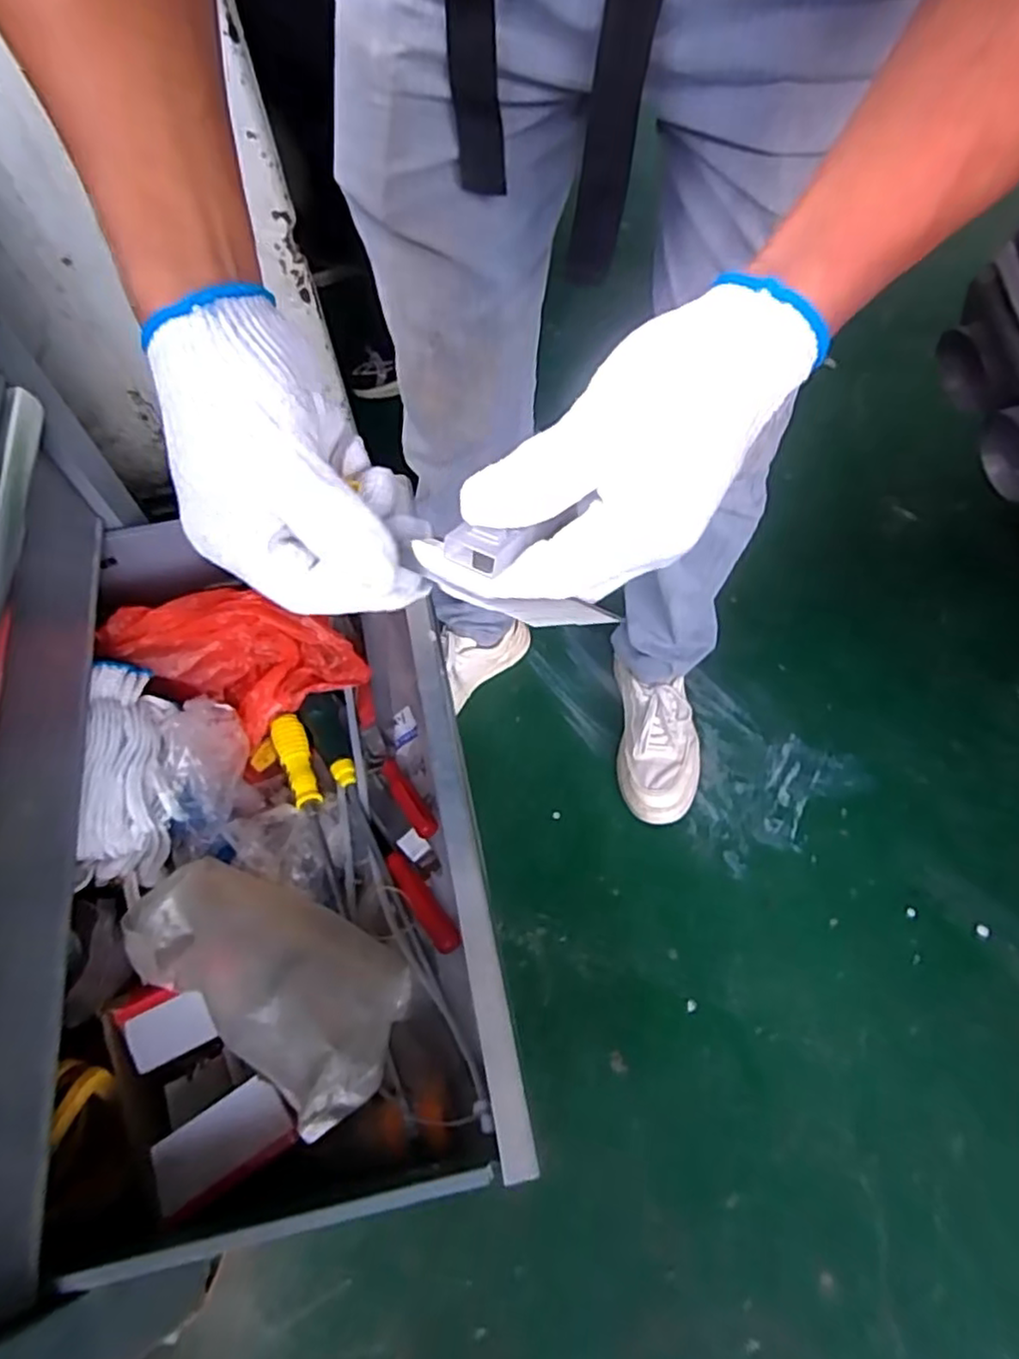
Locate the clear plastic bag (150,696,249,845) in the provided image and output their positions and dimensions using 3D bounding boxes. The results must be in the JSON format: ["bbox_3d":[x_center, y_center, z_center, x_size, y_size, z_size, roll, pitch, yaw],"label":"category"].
[{"bbox_3d":[-0.284,0.078,0.610,0.071,0.072,0.126,-6,61,-1],"label":"clear plastic bag"}]

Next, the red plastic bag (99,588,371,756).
[{"bbox_3d":[-0.269,-0.027,0.679,0.194,0.106,0.136,26,65,15],"label":"red plastic bag"}]

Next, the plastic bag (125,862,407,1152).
[{"bbox_3d":[-0.182,0.218,0.517,0.227,0.086,0.111,26,65,15],"label":"plastic bag"}]

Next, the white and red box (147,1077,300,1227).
[{"bbox_3d":[-0.204,0.335,0.492,0.095,0.036,0.052,-31,65,-15],"label":"white and red box"}]

